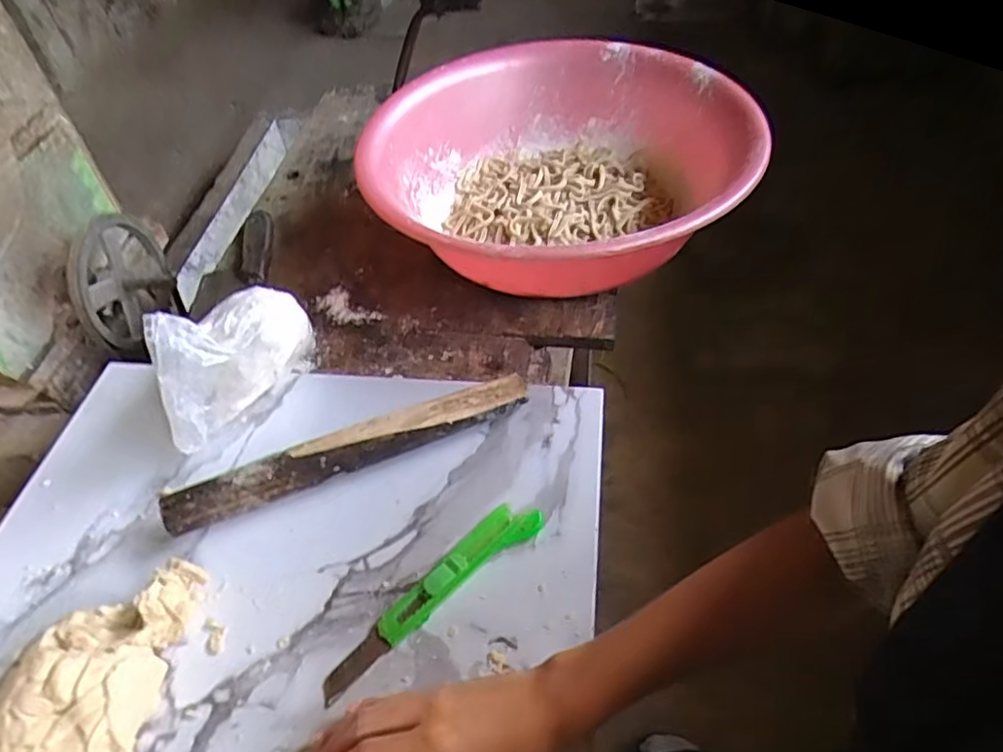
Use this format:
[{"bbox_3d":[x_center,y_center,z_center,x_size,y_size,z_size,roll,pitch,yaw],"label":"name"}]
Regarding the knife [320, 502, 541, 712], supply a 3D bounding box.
[{"bbox_3d":[-0.049,0.157,0.466,0.190,0.019,0.031,-35,54,-24],"label":"knife"}]

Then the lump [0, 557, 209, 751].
[{"bbox_3d":[-0.271,0.209,0.417,0.084,0.061,0.175,2,48,7],"label":"lump"}]

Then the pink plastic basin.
[{"bbox_3d":[0.058,-0.228,0.711,0.403,0.126,0.406,-2,48,3],"label":"pink plastic basin"}]

